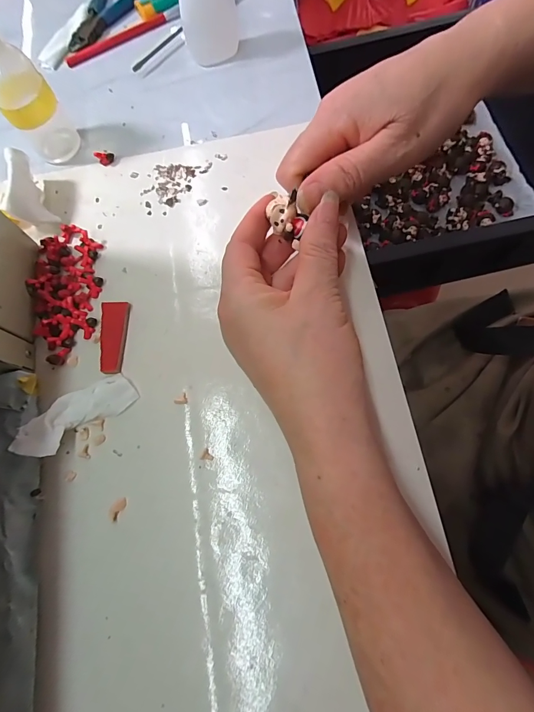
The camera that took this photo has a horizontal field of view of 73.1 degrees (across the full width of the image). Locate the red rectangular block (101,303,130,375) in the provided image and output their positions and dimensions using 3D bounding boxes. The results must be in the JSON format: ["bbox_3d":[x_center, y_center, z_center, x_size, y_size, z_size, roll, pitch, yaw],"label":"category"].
[{"bbox_3d":[-0.103,-0.013,0.241,0.018,0.005,0.049,-2,73,7],"label":"red rectangular block"}]

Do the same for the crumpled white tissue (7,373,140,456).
[{"bbox_3d":[-0.117,0.035,0.221,0.069,0.015,0.028,-38,77,-12],"label":"crumpled white tissue"}]

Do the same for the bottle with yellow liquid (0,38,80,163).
[{"bbox_3d":[-0.175,-0.191,0.250,0.037,0.101,0.033,-31,72,-3],"label":"bottle with yellow liquid"}]

